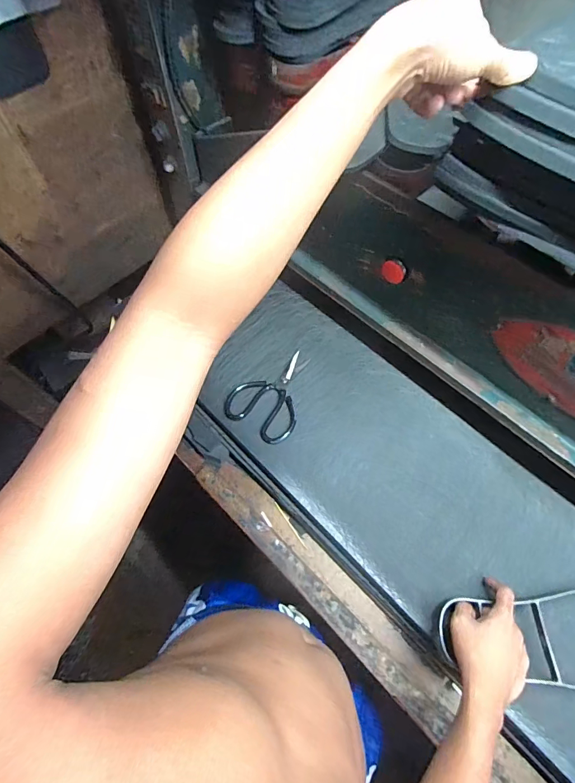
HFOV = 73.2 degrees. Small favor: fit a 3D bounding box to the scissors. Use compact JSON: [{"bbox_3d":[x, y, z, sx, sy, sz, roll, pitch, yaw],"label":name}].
[{"bbox_3d":[-0.022,-0.001,0.731,0.136,0.007,0.182,29,67,15],"label":"scissors"}]

